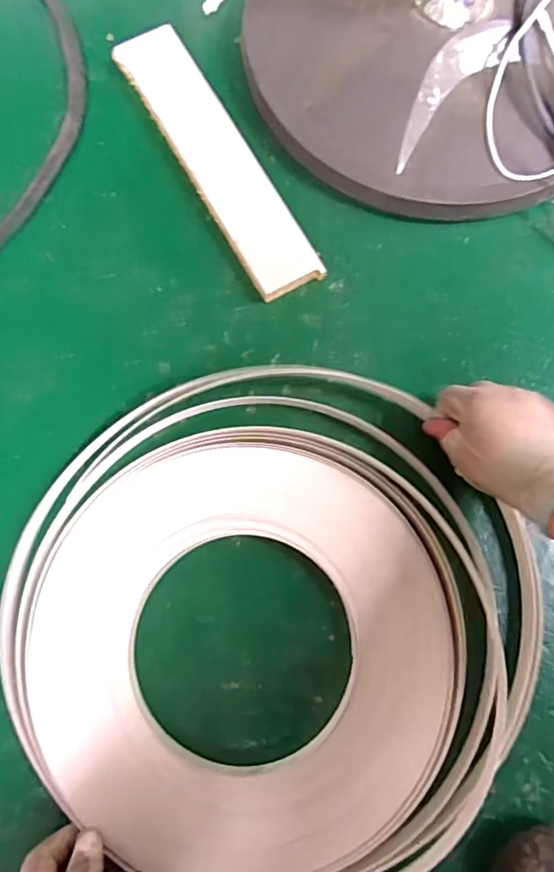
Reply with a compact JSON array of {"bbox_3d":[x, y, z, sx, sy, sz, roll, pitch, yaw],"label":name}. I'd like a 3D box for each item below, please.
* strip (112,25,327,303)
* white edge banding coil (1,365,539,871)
[{"bbox_3d":[-0.067,-0.297,0.589,0.070,0.022,0.343,-29,79,-7],"label":"strip"},{"bbox_3d":[-0.001,0.154,0.493,0.457,0.032,0.444,0,77,-1],"label":"white edge banding coil"}]

